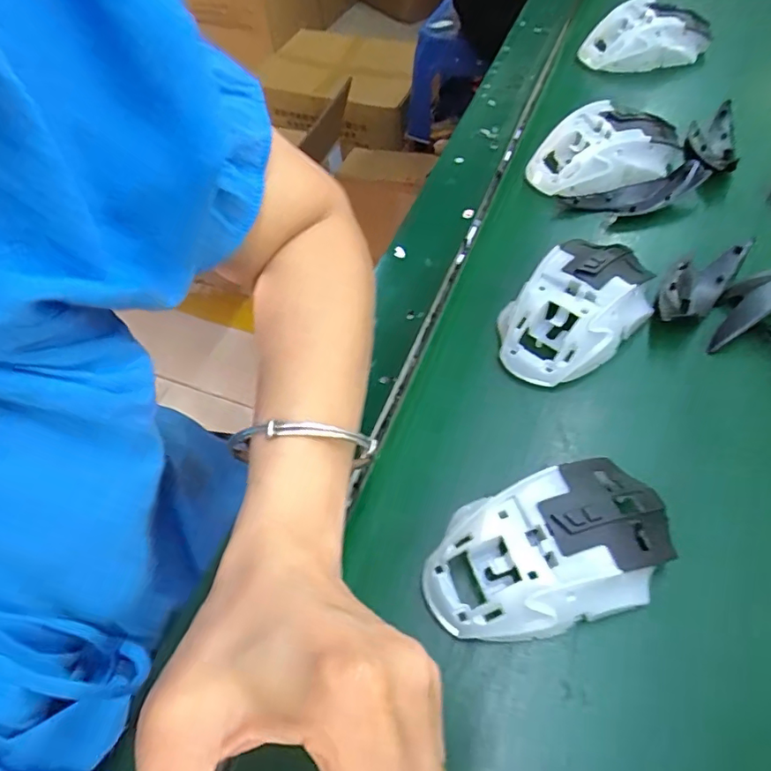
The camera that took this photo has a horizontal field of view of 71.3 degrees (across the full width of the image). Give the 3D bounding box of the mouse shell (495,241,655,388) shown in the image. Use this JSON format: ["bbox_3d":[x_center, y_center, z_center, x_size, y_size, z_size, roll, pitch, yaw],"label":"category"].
[{"bbox_3d":[0.114,-0.048,0.319,0.101,0.032,0.063,-35,61,-16],"label":"mouse shell"}]

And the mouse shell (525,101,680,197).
[{"bbox_3d":[0.163,-0.178,0.401,0.110,0.035,0.065,-9,57,-1],"label":"mouse shell"}]

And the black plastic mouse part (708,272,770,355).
[{"bbox_3d":[0.223,-0.053,0.322,0.084,0.016,0.027,-26,59,-12],"label":"black plastic mouse part"}]

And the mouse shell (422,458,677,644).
[{"bbox_3d":[0.074,0.075,0.245,0.112,0.035,0.061,-17,58,-6],"label":"mouse shell"}]

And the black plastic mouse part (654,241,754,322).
[{"bbox_3d":[0.194,-0.067,0.331,0.031,0.014,0.091,36,67,24],"label":"black plastic mouse part"}]

